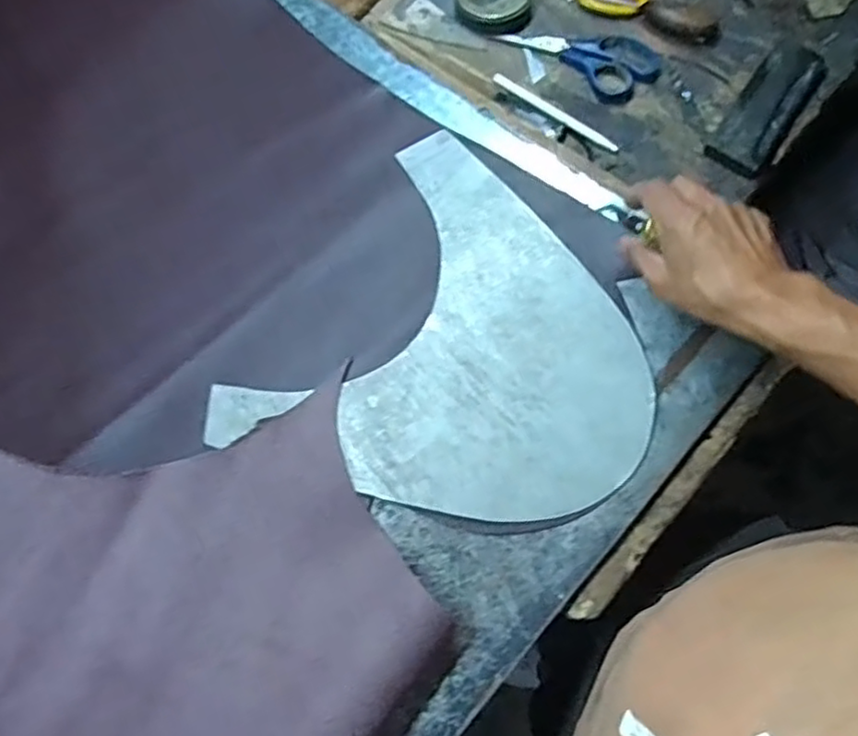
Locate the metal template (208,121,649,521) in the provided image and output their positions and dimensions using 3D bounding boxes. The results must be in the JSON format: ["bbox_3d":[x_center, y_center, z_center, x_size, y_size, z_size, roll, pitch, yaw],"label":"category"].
[{"bbox_3d":[0.033,-0.011,0.569,0.299,0.009,0.316,32,77,15],"label":"metal template"}]

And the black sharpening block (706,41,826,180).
[{"bbox_3d":[0.319,-0.244,0.647,0.053,0.022,0.147,34,74,12],"label":"black sharpening block"}]

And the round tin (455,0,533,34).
[{"bbox_3d":[0.067,-0.378,0.704,0.076,0.022,0.069,6,71,3],"label":"round tin"}]

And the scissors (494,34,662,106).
[{"bbox_3d":[0.150,-0.316,0.686,0.157,0.009,0.073,30,74,11],"label":"scissors"}]

